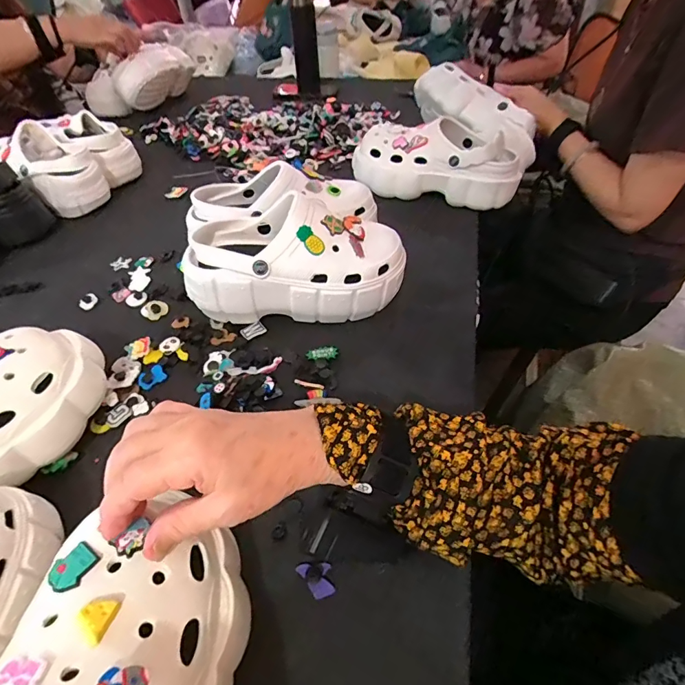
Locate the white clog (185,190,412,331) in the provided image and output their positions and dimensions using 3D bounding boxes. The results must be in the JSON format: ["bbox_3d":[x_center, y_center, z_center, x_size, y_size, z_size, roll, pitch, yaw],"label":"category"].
[{"bbox_3d":[-0.049,-0.095,0.489,0.245,0.105,0.112,-3,47,0],"label":"white clog"}]

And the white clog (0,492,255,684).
[{"bbox_3d":[-0.121,0.199,0.196,0.101,0.091,0.227,1,47,4],"label":"white clog"}]

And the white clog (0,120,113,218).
[{"bbox_3d":[-0.502,-0.294,0.705,0.205,0.098,0.102,22,52,22],"label":"white clog"}]

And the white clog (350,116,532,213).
[{"bbox_3d":[0.164,-0.298,0.682,0.299,0.107,0.126,8,48,10],"label":"white clog"}]

